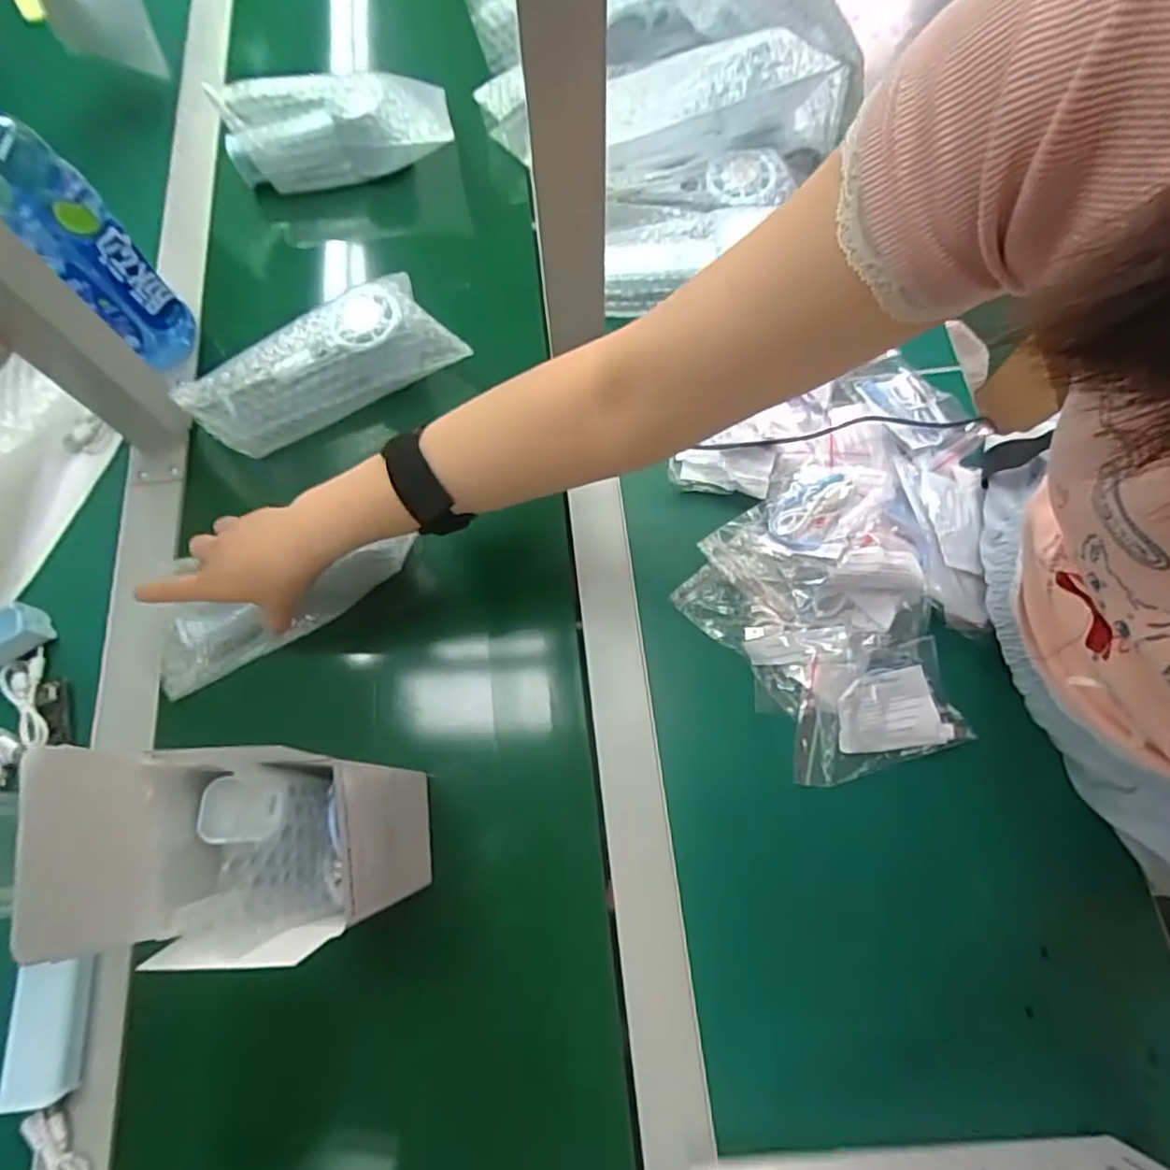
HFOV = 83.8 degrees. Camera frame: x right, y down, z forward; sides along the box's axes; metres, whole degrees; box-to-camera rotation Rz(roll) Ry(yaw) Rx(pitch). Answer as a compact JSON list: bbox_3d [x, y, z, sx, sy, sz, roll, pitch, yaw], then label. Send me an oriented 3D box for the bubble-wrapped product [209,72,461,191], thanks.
[{"bbox_3d":[-0.220,-0.408,0.586,0.202,0.074,0.064,-7,73,-1],"label":"bubble-wrapped product"}]

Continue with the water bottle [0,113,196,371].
[{"bbox_3d":[-0.366,-0.251,0.471,0.056,0.211,0.072,-40,77,-10],"label":"water bottle"}]

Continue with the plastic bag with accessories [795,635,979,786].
[{"bbox_3d":[0.191,0.083,0.442,0.114,0.026,0.078,-15,74,-4],"label":"plastic bag with accessories"}]

